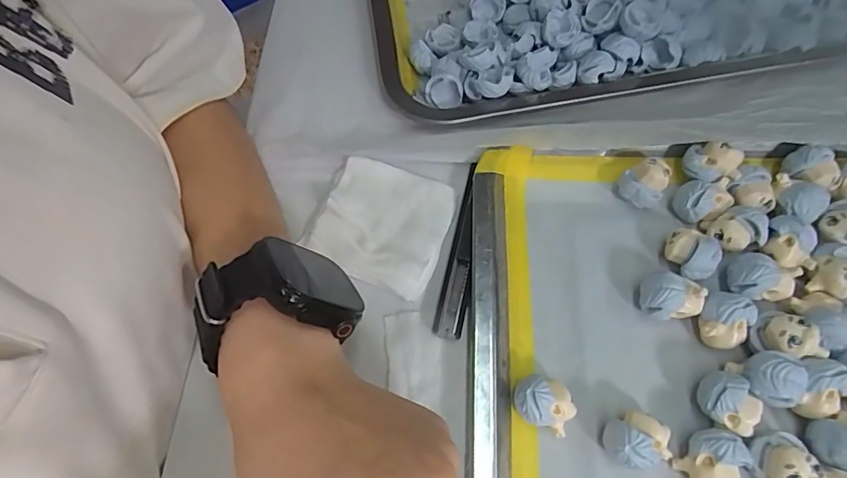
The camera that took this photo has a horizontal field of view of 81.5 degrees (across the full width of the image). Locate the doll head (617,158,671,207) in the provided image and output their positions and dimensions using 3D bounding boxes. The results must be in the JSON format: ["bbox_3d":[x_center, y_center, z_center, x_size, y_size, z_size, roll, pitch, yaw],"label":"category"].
[{"bbox_3d":[0.124,-0.031,0.280,0.023,0.021,0.024,-1,65,3],"label":"doll head"}]

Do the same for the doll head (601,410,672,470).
[{"bbox_3d":[0.096,0.091,0.222,0.028,0.025,0.022,-9,64,-1],"label":"doll head"}]

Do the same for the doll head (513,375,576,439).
[{"bbox_3d":[0.057,0.077,0.232,0.028,0.021,0.022,18,67,12],"label":"doll head"}]

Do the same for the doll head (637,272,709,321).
[{"bbox_3d":[0.122,0.031,0.247,0.022,0.027,0.027,-40,69,-14],"label":"doll head"}]

